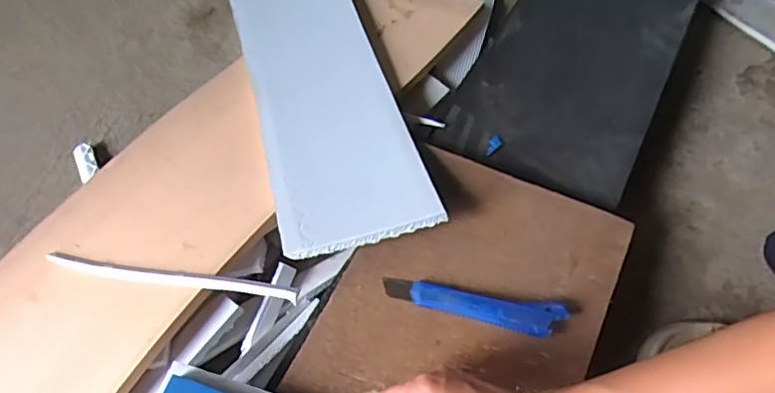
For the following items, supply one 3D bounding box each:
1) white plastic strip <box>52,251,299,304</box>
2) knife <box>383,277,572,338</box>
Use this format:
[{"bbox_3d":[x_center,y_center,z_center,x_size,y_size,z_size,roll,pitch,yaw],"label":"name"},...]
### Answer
[{"bbox_3d":[-0.209,0.074,0.525,0.282,0.010,0.014,4,58,20],"label":"white plastic strip"},{"bbox_3d":[0.075,0.097,0.496,0.158,0.015,0.032,10,59,7],"label":"knife"}]

